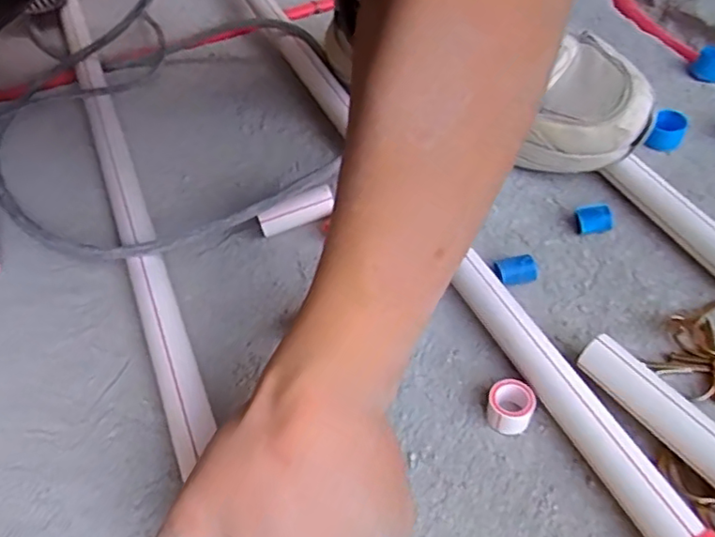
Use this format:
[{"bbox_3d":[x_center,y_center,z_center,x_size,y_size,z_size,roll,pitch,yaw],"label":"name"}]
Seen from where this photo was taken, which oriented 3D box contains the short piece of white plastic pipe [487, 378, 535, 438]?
[{"bbox_3d":[0.087,0.079,0.342,0.025,0.019,0.025,-3,50,4],"label":"short piece of white plastic pipe"}]

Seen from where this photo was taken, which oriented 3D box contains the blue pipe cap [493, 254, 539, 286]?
[{"bbox_3d":[0.107,0.002,0.405,0.029,0.017,0.014,-8,50,0],"label":"blue pipe cap"}]

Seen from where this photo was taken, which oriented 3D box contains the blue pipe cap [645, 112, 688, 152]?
[{"bbox_3d":[0.243,-0.106,0.467,0.024,0.024,0.030,24,57,24],"label":"blue pipe cap"}]

